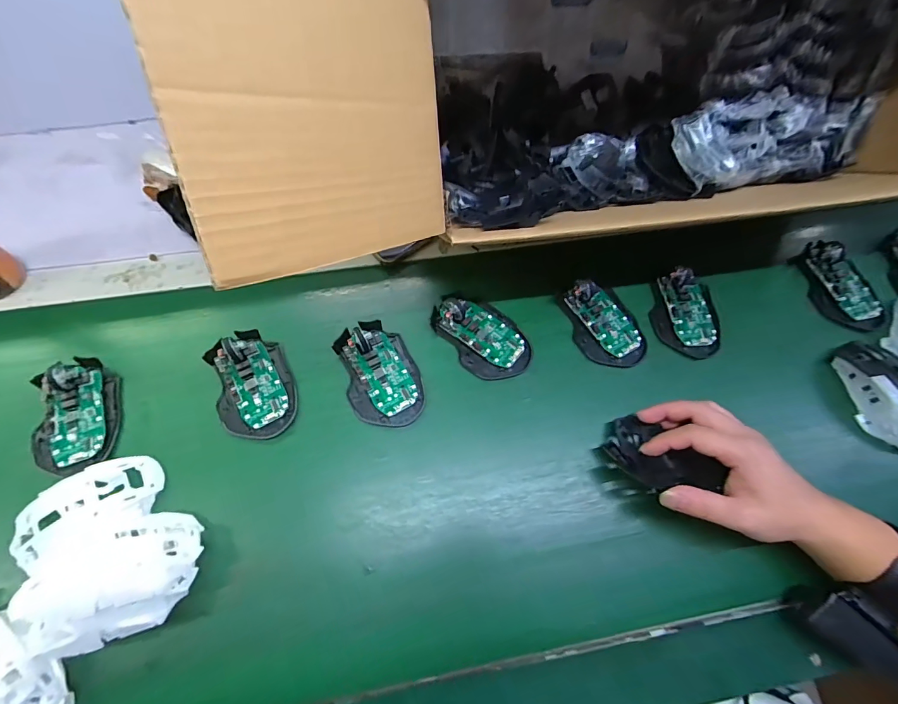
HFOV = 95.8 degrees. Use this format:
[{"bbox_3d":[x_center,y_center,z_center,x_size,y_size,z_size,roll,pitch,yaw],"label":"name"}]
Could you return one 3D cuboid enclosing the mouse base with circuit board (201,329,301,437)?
[{"bbox_3d":[-0.195,0.029,0.400,0.072,0.025,0.111,-22,68,-12],"label":"mouse base with circuit board"}]

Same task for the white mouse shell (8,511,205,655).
[{"bbox_3d":[-0.254,0.178,0.311,0.117,0.054,0.075,-22,68,-12],"label":"white mouse shell"}]

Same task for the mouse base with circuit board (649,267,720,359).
[{"bbox_3d":[0.267,-0.043,0.450,0.071,0.030,0.097,5,65,0],"label":"mouse base with circuit board"}]

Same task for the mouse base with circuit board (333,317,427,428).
[{"bbox_3d":[-0.070,0.019,0.409,0.072,0.028,0.115,-25,69,-13],"label":"mouse base with circuit board"}]

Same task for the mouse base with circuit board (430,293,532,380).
[{"bbox_3d":[0.037,-0.021,0.435,0.073,0.028,0.110,-36,72,-17],"label":"mouse base with circuit board"}]

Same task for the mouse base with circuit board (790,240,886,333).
[{"bbox_3d":[0.468,-0.080,0.479,0.072,0.027,0.120,-5,66,-5],"label":"mouse base with circuit board"}]

